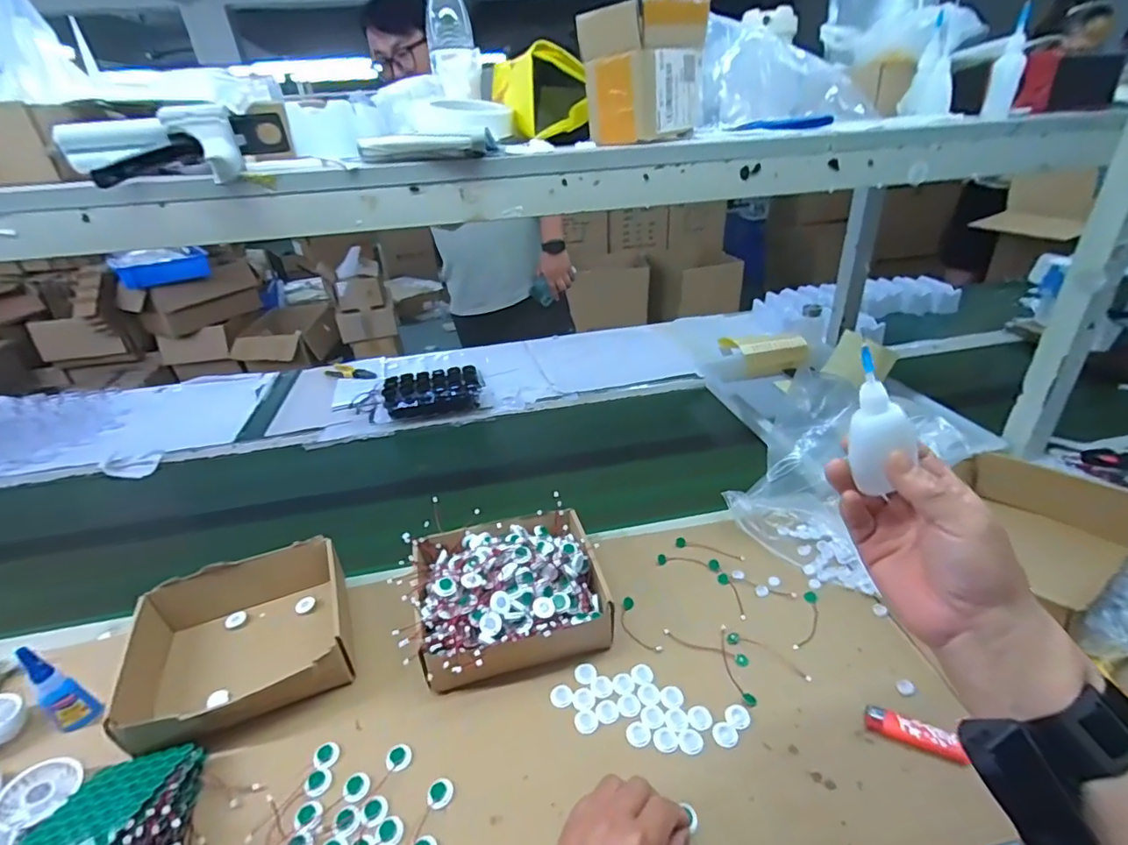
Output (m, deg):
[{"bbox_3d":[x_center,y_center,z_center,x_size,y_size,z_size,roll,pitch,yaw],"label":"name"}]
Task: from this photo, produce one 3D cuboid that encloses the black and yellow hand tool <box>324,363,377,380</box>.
[{"bbox_3d":[-0.526,-0.124,1.318,0.139,0.015,0.059,8,30,20],"label":"black and yellow hand tool"}]

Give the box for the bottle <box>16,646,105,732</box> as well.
[{"bbox_3d":[-0.511,0.271,0.537,0.030,0.112,0.032,13,34,27],"label":"bottle"}]

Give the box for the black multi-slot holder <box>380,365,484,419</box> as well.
[{"bbox_3d":[-0.278,-0.060,1.129,0.197,0.069,0.092,-6,30,-4],"label":"black multi-slot holder"}]

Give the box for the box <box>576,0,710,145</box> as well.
[{"bbox_3d":[0.090,-0.390,0.588,0.082,0.130,0.130,20,38,35],"label":"box"}]

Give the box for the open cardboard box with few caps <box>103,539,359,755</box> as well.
[{"bbox_3d":[-0.356,0.241,0.594,0.204,0.074,0.188,-16,32,-19],"label":"open cardboard box with few caps"}]

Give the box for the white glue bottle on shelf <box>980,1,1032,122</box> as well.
[{"bbox_3d":[0.513,-0.411,0.610,0.029,0.106,0.030,13,34,27],"label":"white glue bottle on shelf"}]

